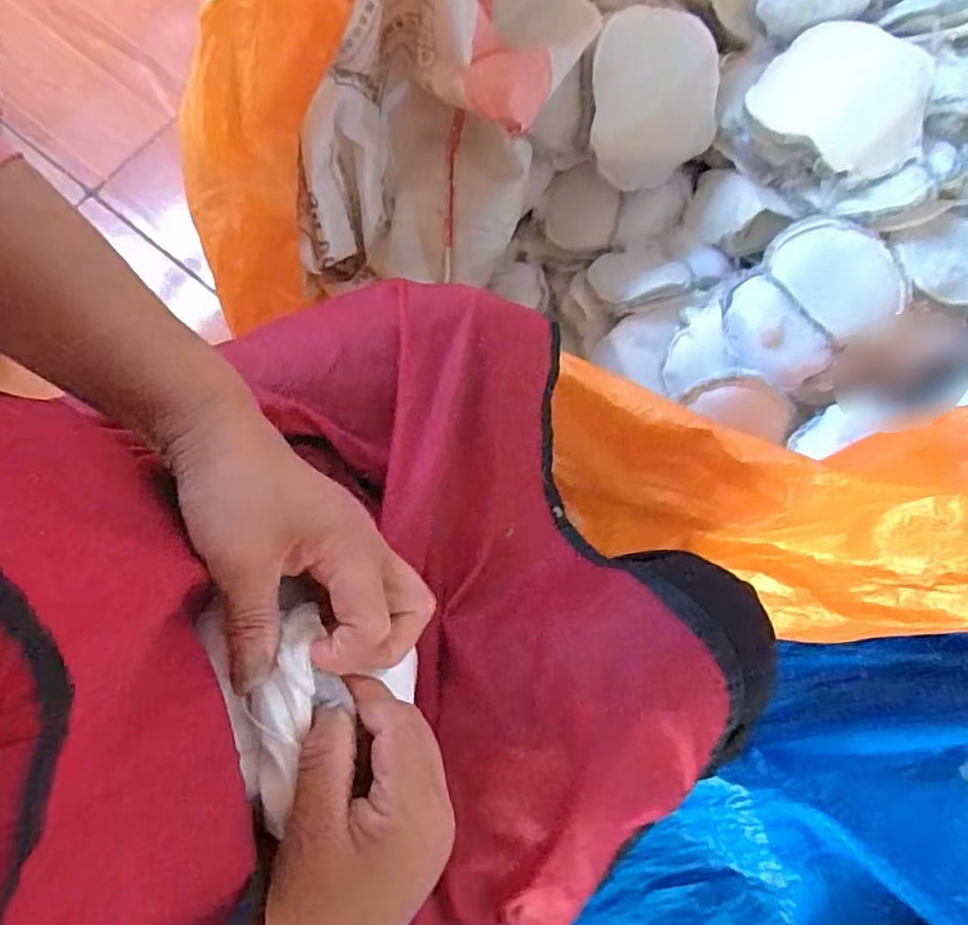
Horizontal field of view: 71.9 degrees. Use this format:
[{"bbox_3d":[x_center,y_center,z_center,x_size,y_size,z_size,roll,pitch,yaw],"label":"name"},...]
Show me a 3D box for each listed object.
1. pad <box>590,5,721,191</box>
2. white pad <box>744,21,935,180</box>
[{"bbox_3d":[0.195,-0.411,0.765,0.134,0.177,0.011,2,34,12],"label":"pad"},{"bbox_3d":[0.379,-0.384,0.690,0.167,0.033,0.155,37,78,10],"label":"white pad"}]

